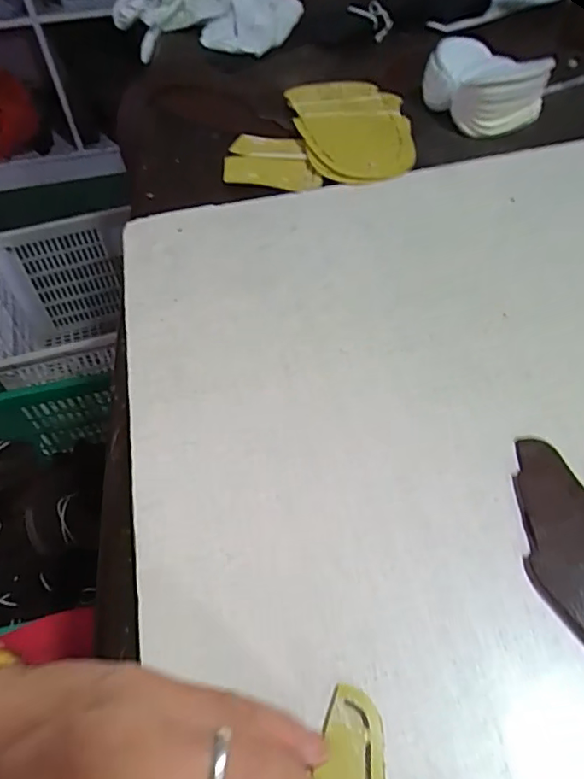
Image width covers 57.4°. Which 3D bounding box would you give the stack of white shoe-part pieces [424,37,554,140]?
[{"bbox_3d":[0.182,-0.292,0.508,0.089,0.044,0.104,-21,53,-14],"label":"stack of white shoe-part pieces"}]

